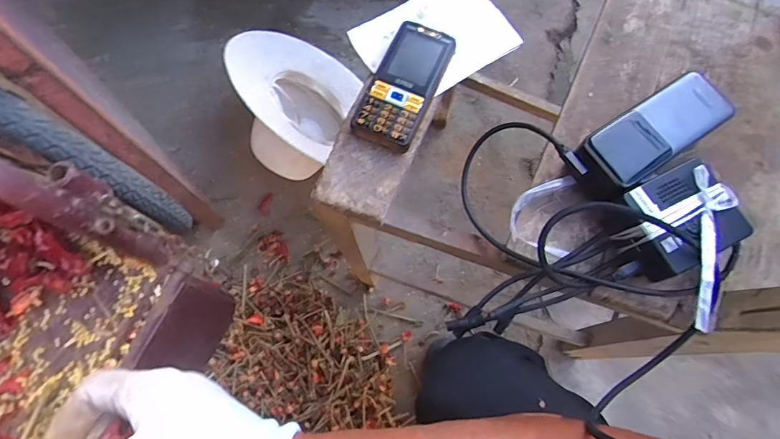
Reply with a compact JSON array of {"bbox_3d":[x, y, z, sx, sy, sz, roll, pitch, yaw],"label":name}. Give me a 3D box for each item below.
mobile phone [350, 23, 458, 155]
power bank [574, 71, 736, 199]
[{"bbox_3d":[0.014,-0.126,0.440,0.059,0.022,0.124,22,74,8],"label":"mobile phone"},{"bbox_3d":[0.218,-0.067,0.398,0.125,0.054,0.052,-32,74,-9],"label":"power bank"}]

